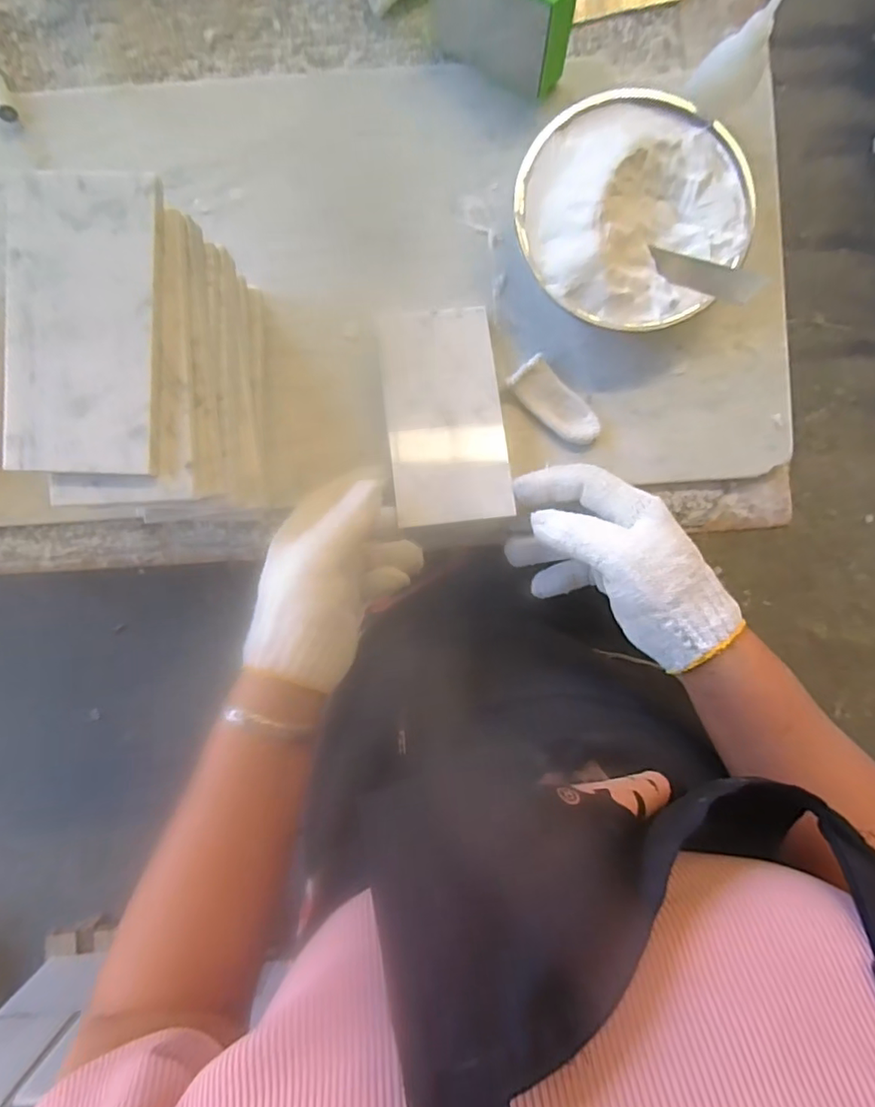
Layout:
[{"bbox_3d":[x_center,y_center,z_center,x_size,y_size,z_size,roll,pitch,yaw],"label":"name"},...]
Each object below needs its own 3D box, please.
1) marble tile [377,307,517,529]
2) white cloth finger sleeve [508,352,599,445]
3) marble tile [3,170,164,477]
[{"bbox_3d":[0.004,-0.092,0.369,0.075,0.004,0.148,-7,77,0],"label":"marble tile"},{"bbox_3d":[0.082,-0.104,0.387,0.070,0.008,0.028,44,89,-2],"label":"white cloth finger sleeve"},{"bbox_3d":[-0.183,-0.118,0.288,0.077,0.007,0.150,2,90,-2],"label":"marble tile"}]

